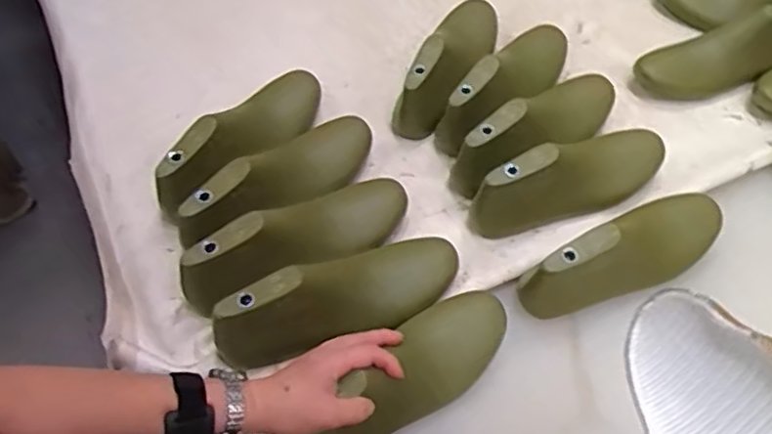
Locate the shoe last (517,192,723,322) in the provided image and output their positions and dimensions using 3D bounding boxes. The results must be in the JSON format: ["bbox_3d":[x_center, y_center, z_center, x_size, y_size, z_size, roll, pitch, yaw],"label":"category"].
[{"bbox_3d":[0.258,0.031,0.671,0.259,0.084,0.083,-25,61,-19],"label":"shoe last"}]

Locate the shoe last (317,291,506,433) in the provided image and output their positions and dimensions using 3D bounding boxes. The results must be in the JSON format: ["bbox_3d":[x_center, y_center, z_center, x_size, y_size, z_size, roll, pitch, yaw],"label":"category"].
[{"bbox_3d":[0.016,0.147,0.589,0.252,0.091,0.074,-32,63,-25],"label":"shoe last"}]

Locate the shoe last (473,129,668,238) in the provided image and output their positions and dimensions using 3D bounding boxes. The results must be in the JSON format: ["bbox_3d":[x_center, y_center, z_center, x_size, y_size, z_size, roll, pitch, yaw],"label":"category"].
[{"bbox_3d":[0.216,-0.054,0.724,0.252,0.077,0.080,-22,60,-17],"label":"shoe last"}]

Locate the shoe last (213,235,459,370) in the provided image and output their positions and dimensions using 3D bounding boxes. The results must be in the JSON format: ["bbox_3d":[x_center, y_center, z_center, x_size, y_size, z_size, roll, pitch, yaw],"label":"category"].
[{"bbox_3d":[-0.040,0.075,0.626,0.252,0.086,0.080,-25,60,-18],"label":"shoe last"}]

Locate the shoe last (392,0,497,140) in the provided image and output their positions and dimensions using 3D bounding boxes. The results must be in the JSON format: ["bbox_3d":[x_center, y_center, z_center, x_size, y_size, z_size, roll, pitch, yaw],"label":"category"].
[{"bbox_3d":[0.088,-0.210,0.831,0.073,0.098,0.241,21,57,11],"label":"shoe last"}]

